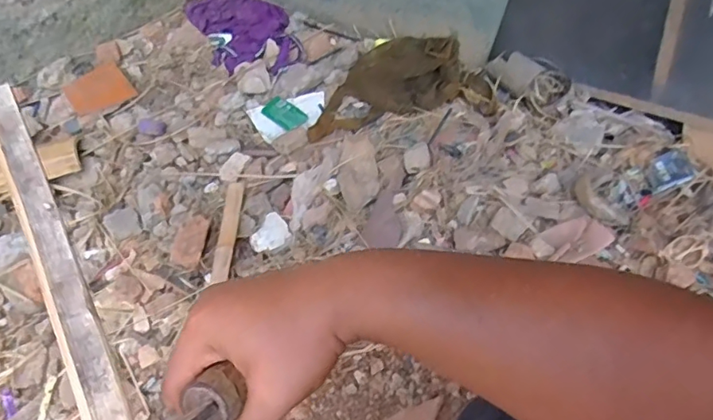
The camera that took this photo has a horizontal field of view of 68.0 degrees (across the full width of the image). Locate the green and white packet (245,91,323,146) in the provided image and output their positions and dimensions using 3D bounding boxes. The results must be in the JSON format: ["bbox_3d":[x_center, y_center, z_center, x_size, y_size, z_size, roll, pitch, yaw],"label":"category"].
[{"bbox_3d":[-0.142,-0.196,1.105,0.157,0.023,0.100,-12,57,-5],"label":"green and white packet"}]

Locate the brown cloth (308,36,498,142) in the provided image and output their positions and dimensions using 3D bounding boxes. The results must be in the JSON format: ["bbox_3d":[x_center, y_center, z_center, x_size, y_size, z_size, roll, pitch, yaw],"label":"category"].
[{"bbox_3d":[0.084,-0.278,1.103,0.361,0.057,0.229,-6,57,0],"label":"brown cloth"}]

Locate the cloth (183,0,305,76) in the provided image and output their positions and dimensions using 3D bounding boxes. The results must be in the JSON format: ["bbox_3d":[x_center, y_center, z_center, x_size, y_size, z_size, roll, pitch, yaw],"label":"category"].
[{"bbox_3d":[-0.272,-0.441,1.272,0.201,0.039,0.355,-25,59,-13],"label":"cloth"}]

